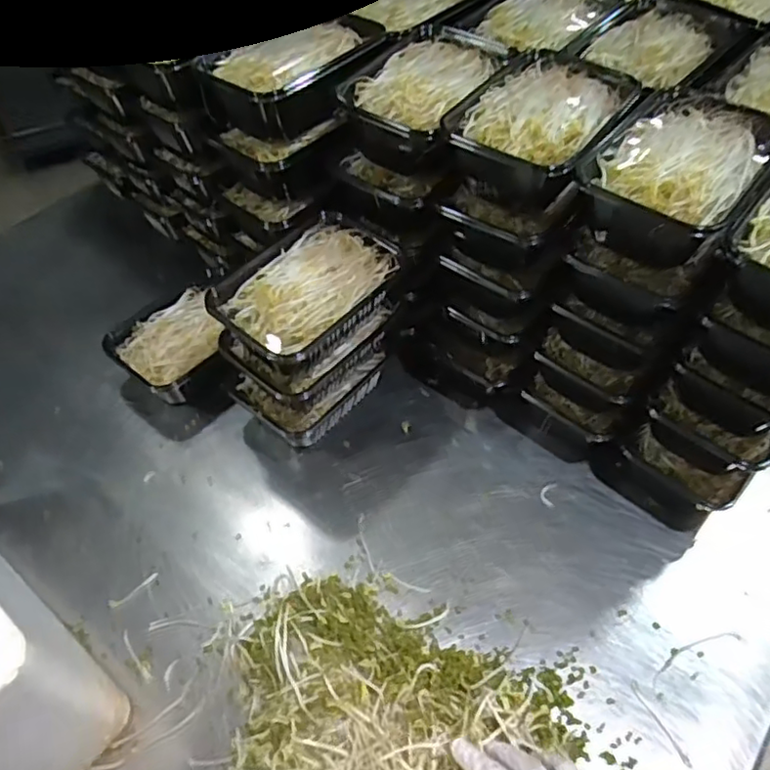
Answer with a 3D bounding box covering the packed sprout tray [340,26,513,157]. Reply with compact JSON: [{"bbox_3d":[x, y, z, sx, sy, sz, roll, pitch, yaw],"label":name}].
[{"bbox_3d":[0.038,-0.291,0.623,0.123,0.045,0.177,25,57,18],"label":"packed sprout tray"}]

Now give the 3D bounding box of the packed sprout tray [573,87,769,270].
[{"bbox_3d":[0.249,-0.169,0.541,0.130,0.076,0.187,30,59,22],"label":"packed sprout tray"}]

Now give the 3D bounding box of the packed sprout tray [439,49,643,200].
[{"bbox_3d":[0.142,-0.235,0.583,0.131,0.065,0.179,26,58,19],"label":"packed sprout tray"}]

